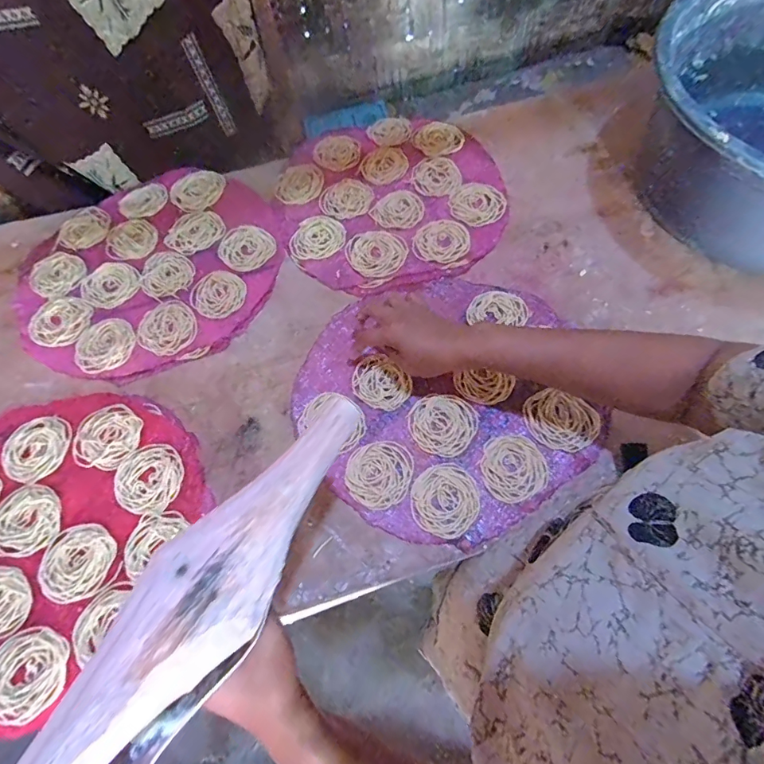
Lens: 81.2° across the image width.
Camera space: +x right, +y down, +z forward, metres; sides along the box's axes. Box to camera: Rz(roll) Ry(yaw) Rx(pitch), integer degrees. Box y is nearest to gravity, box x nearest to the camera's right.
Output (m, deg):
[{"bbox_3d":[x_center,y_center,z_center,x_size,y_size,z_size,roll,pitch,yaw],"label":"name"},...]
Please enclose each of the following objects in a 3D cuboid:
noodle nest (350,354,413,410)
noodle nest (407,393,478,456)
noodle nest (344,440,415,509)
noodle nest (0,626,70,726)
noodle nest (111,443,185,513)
[{"bbox_3d":[-0.002,0.002,0.544,0.072,0.004,0.056,38,74,17],"label":"noodle nest"},{"bbox_3d":[0.070,0.048,0.519,0.077,0.004,0.072,-1,67,3],"label":"noodle nest"},{"bbox_3d":[-0.003,0.101,0.498,0.072,0.006,0.075,-1,67,3],"label":"noodle nest"},{"bbox_3d":[-0.341,0.279,0.425,0.075,0.008,0.075,-1,67,3],"label":"noodle nest"},{"bbox_3d":[-0.262,0.107,0.501,0.075,0.006,0.074,-1,67,3],"label":"noodle nest"}]

